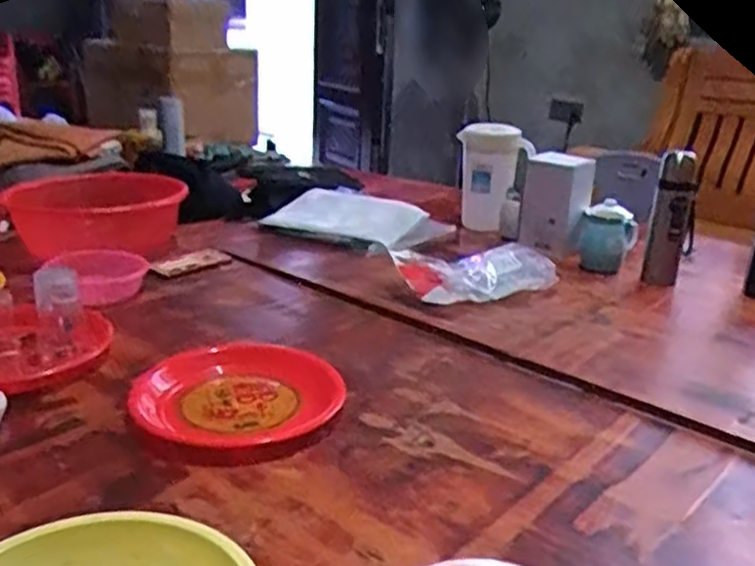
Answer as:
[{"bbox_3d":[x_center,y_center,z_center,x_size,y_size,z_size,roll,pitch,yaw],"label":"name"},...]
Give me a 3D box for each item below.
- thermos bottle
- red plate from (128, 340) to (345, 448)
[{"bbox_3d":[0.559,-0.123,1.388,0.080,0.235,0.068,9,22,22],"label":"thermos bottle"},{"bbox_3d":[-0.176,0.133,0.942,0.250,0.030,0.234,1,20,0],"label":"red plate"}]

